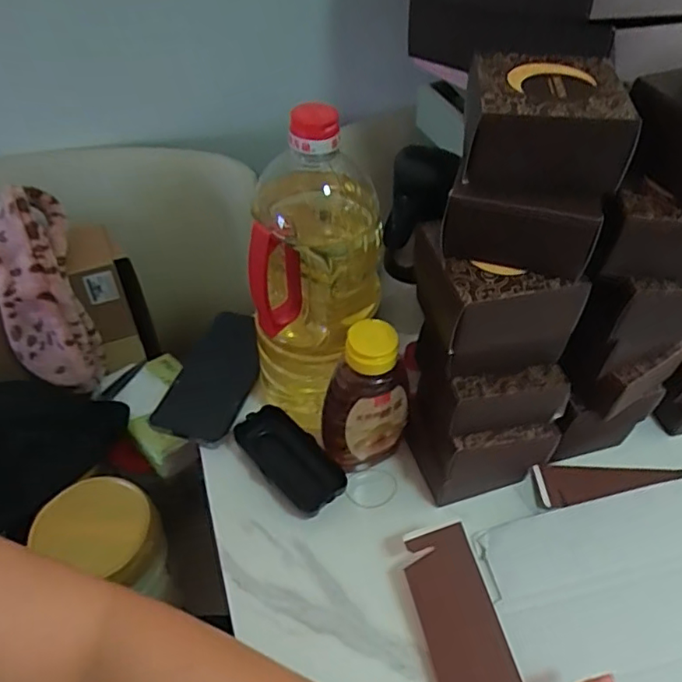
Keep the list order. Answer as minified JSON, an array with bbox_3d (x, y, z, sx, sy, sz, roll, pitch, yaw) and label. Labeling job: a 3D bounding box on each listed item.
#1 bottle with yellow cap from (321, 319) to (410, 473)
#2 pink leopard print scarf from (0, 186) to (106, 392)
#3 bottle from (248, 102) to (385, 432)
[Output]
[{"bbox_3d":[0.021,0.056,0.496,0.057,0.155,0.061,33,55,25],"label":"bottle with yellow cap"},{"bbox_3d":[-0.329,-0.049,0.643,0.084,0.232,0.079,-14,11,-14],"label":"pink leopard print scarf"},{"bbox_3d":[-0.020,-0.045,0.496,0.100,0.298,0.100,7,48,5],"label":"bottle"}]

